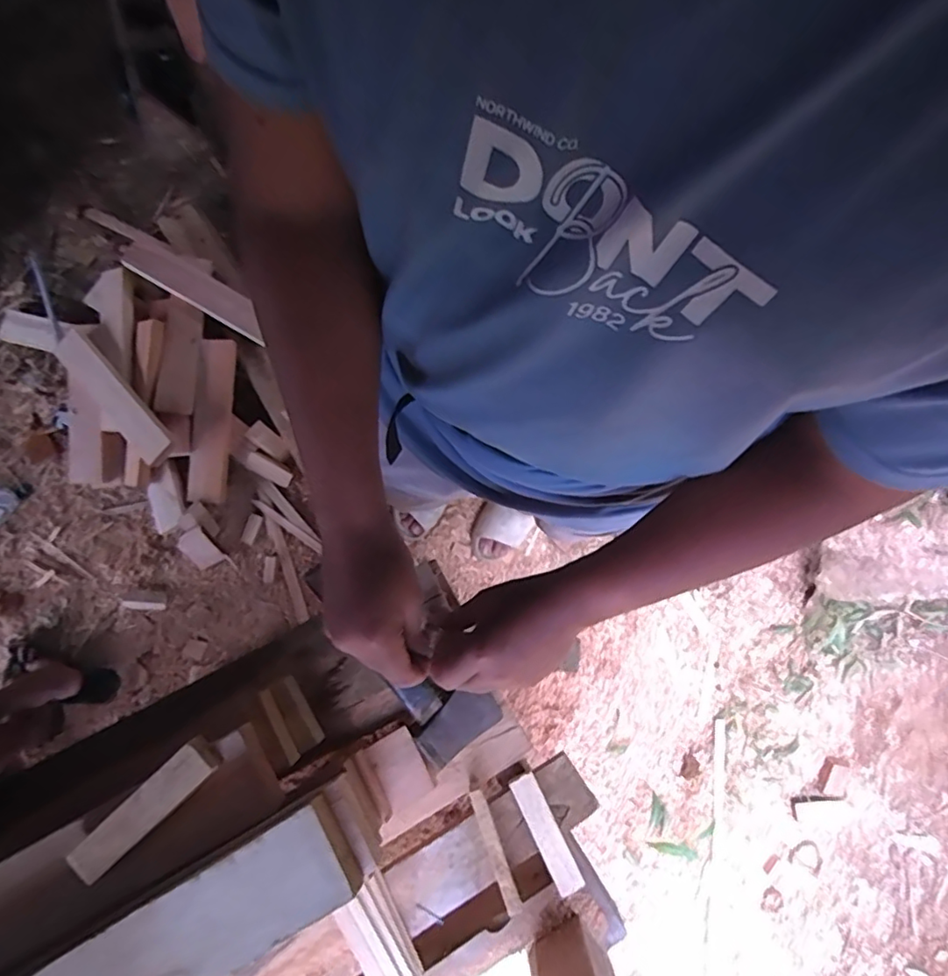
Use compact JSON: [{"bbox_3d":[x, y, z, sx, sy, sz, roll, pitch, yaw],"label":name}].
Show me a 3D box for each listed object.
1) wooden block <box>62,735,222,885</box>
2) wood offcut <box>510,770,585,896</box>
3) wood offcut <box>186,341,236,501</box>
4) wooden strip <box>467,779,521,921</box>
[{"bbox_3d":[-0.287,0.279,0.484,0.140,0.016,0.034,-42,83,-8],"label":"wooden block"},{"bbox_3d":[0.084,0.401,0.653,0.031,0.020,0.128,-26,81,-6],"label":"wood offcut"},{"bbox_3d":[-0.643,-0.166,1.373,0.083,0.036,0.399,5,88,-20],"label":"wood offcut"},{"bbox_3d":[0.024,0.416,0.649,0.017,0.029,0.134,-20,80,-5],"label":"wooden strip"}]

